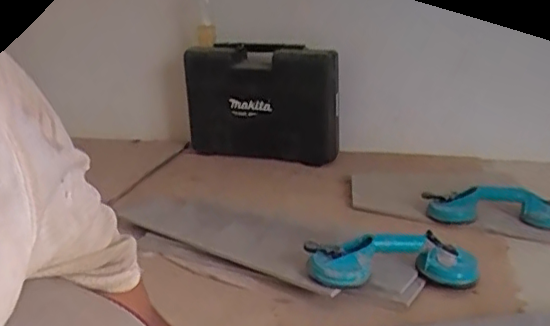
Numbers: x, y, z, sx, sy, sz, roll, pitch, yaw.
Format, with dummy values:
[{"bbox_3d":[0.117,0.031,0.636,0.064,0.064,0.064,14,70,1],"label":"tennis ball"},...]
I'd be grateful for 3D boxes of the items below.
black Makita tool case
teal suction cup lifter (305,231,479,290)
[{"bbox_3d":[-0.057,-0.180,1.871,0.534,0.355,0.118,8,21,28],"label":"black Makita tool case"},{"bbox_3d":[0.213,0.188,1.085,0.310,0.106,0.093,-1,18,4],"label":"teal suction cup lifter"}]

